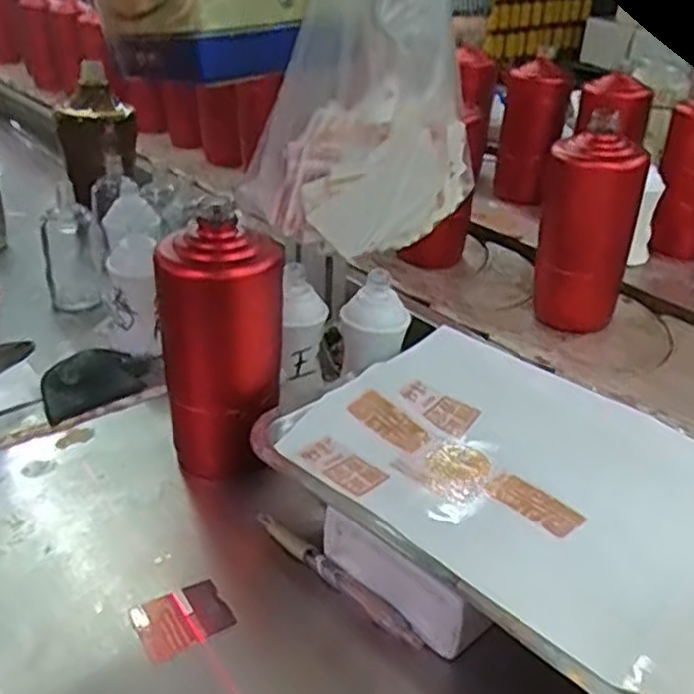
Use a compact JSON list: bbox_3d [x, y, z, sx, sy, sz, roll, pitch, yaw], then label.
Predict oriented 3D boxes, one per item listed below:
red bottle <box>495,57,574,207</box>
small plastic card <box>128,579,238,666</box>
[{"bbox_3d":[0.254,-0.292,1.011,0.082,0.172,0.081,13,33,17],"label":"red bottle"},{"bbox_3d":[-0.095,0.157,0.429,0.052,0.004,0.043,-15,36,-37],"label":"small plastic card"}]

